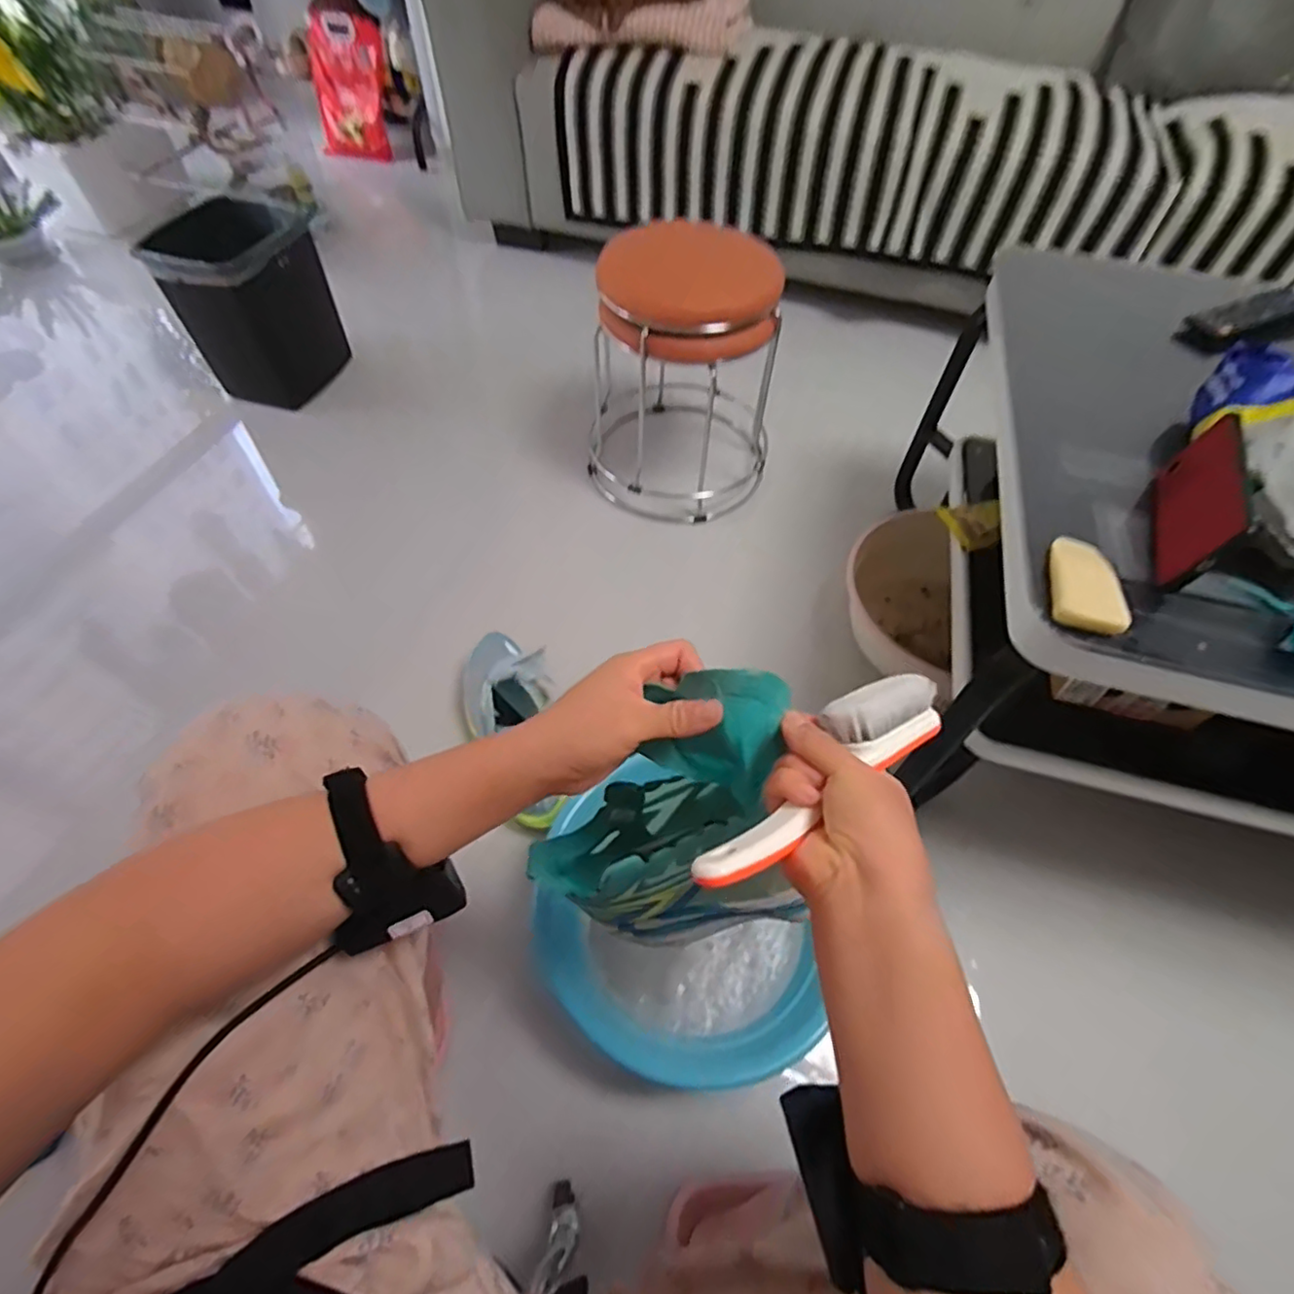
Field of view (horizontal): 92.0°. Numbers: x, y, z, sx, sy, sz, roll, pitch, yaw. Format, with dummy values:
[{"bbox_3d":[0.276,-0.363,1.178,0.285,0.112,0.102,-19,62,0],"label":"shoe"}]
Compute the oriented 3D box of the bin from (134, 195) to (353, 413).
[{"bbox_3d":[-0.732,-0.637,1.188,0.176,0.292,0.248,8,56,3],"label":"bin"}]

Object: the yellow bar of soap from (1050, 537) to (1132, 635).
[{"bbox_3d":[0.349,-0.052,0.496,0.047,0.016,0.093,15,57,8],"label":"yellow bar of soap"}]

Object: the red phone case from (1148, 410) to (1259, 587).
[{"bbox_3d":[0.452,-0.120,0.516,0.013,0.081,0.159,29,54,5],"label":"red phone case"}]

